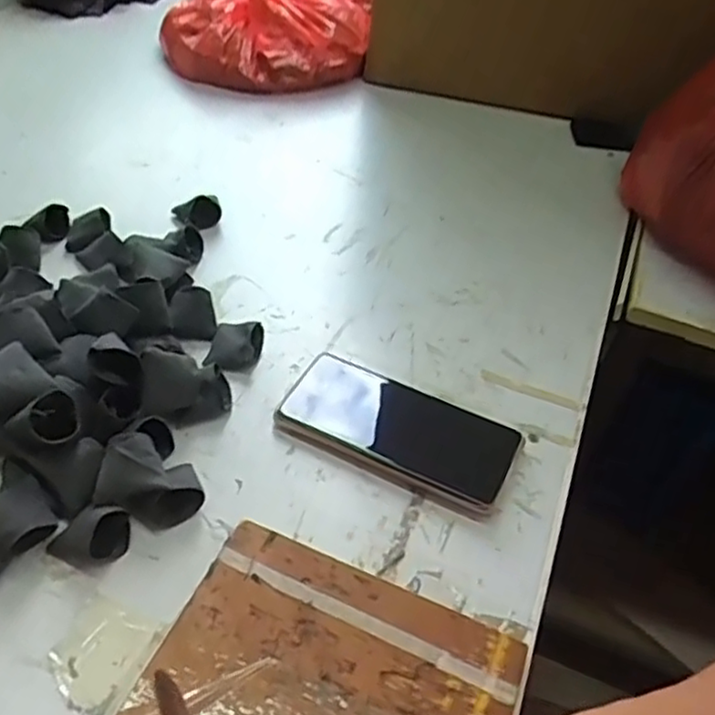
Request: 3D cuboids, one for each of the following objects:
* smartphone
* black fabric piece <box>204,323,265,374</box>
[{"bbox_3d":[0.027,0.049,0.477,0.160,0.012,0.078,23,47,16],"label":"smartphone"},{"bbox_3d":[-0.092,-0.009,0.515,0.037,0.019,0.041,12,45,6],"label":"black fabric piece"}]

